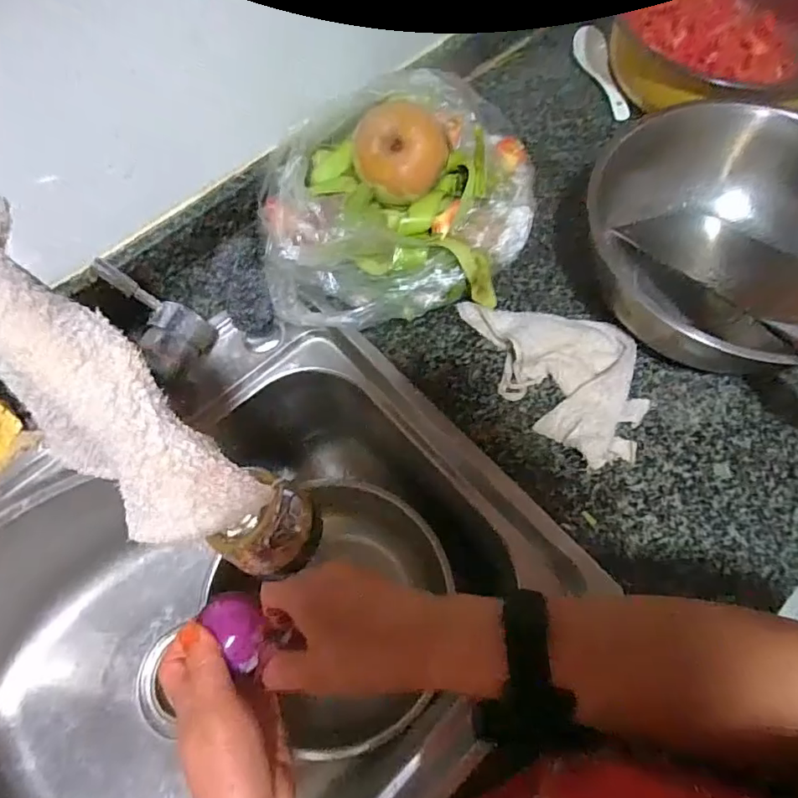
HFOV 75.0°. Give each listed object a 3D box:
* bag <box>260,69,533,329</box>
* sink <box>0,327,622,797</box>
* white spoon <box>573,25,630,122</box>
[{"bbox_3d":[0.004,-0.174,0.464,0.258,0.117,0.192,-19,68,-6],"label":"bag"},{"bbox_3d":[-0.182,0.214,0.467,0.570,0.224,0.404,-41,72,-14],"label":"sink"},{"bbox_3d":[0.231,-0.366,0.583,0.023,0.027,0.123,-19,68,-6],"label":"white spoon"}]

